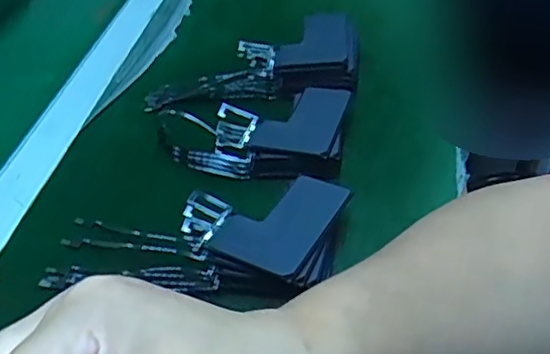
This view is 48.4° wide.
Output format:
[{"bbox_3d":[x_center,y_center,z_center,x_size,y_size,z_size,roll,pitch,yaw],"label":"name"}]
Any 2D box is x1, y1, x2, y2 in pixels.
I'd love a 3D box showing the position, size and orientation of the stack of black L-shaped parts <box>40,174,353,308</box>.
[{"bbox_3d":[-0.050,0.034,0.376,0.177,0.031,0.084,6,43,14],"label":"stack of black L-shaped parts"}]

